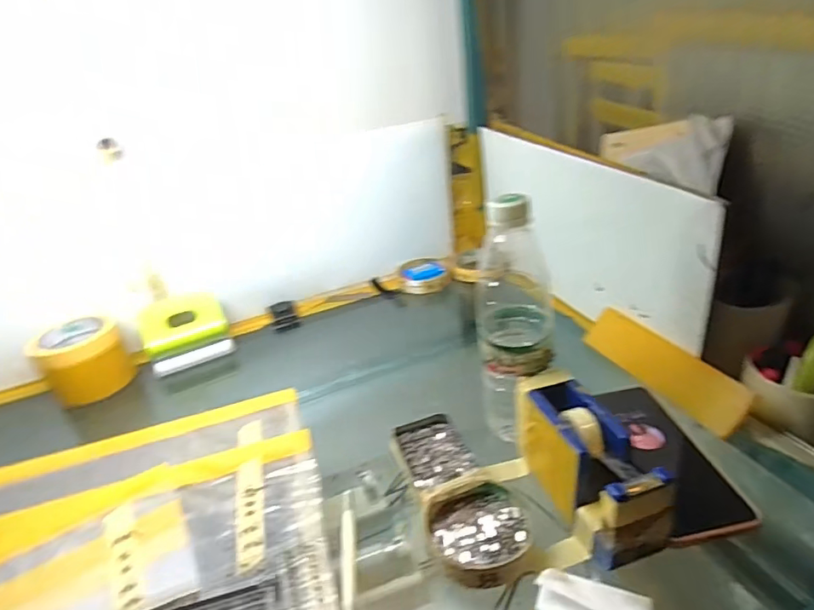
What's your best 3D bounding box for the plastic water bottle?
[{"bbox_3d":[0.093,0.012,0.438,0.062,0.211,0.061,-2,28,11],"label":"plastic water bottle"}]

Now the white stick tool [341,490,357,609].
[{"bbox_3d":[-0.043,0.193,0.380,0.011,0.006,0.133,-9,28,-2],"label":"white stick tool"}]

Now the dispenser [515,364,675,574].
[{"bbox_3d":[0.133,0.120,0.388,0.049,0.078,0.131,-14,29,-12],"label":"dispenser"}]

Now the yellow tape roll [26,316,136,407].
[{"bbox_3d":[-0.413,0.069,0.656,0.091,0.092,0.091,19,38,40],"label":"yellow tape roll"}]

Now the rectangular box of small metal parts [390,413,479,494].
[{"bbox_3d":[0.025,0.133,0.459,0.063,0.018,0.089,-15,29,-14],"label":"rectangular box of small metal parts"}]

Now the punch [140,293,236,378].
[{"bbox_3d":[-0.290,0.031,0.672,0.101,0.073,0.049,-20,30,-22],"label":"punch"}]

